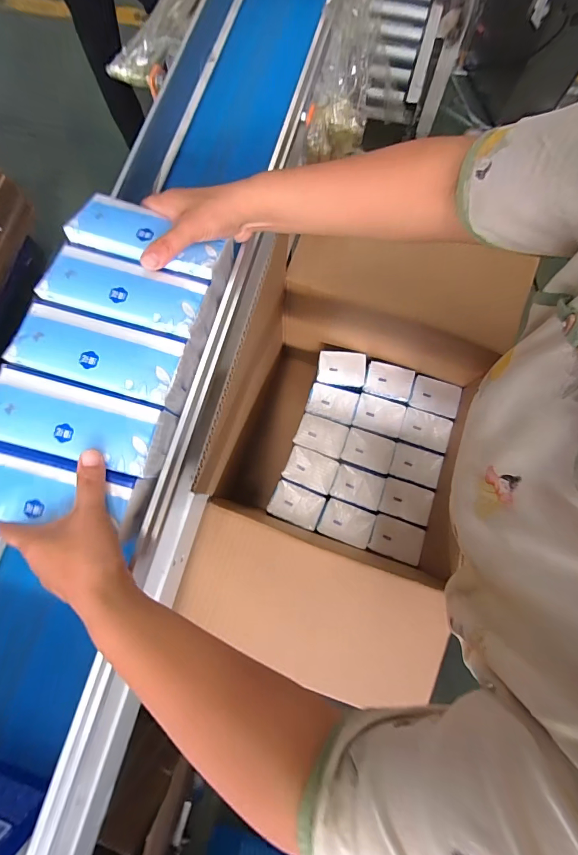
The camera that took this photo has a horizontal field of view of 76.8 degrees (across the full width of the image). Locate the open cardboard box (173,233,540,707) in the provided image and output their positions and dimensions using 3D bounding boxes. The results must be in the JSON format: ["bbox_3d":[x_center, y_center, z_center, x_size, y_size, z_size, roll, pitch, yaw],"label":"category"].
[{"bbox_3d":[0.093,0.036,0.636,0.380,0.330,0.498,19,78,5],"label":"open cardboard box"}]

